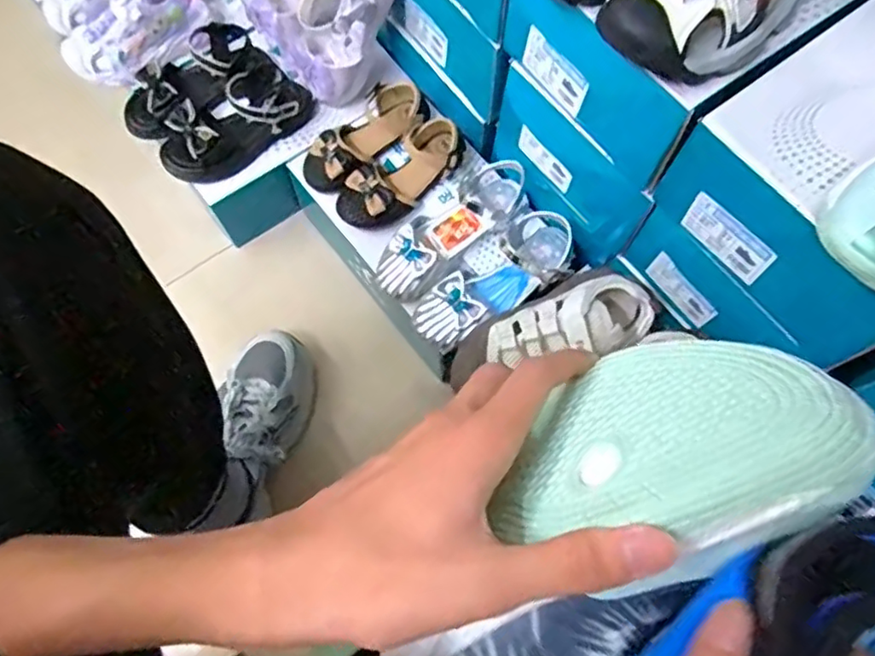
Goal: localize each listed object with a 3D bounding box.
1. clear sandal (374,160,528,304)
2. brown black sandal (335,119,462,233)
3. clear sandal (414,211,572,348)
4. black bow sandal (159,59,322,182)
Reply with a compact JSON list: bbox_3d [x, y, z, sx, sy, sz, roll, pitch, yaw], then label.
[{"bbox_3d":[0.015,-0.117,0.716,0.200,0.064,0.072,-36,74,-13],"label":"clear sandal"},{"bbox_3d":[-0.041,-0.184,0.751,0.166,0.051,0.071,-39,75,-13],"label":"brown black sandal"},{"bbox_3d":[0.071,-0.058,0.698,0.207,0.060,0.071,-37,74,-13],"label":"clear sandal"},{"bbox_3d":[-0.259,-0.266,0.795,0.198,0.069,0.091,-36,74,-13],"label":"black bow sandal"}]

